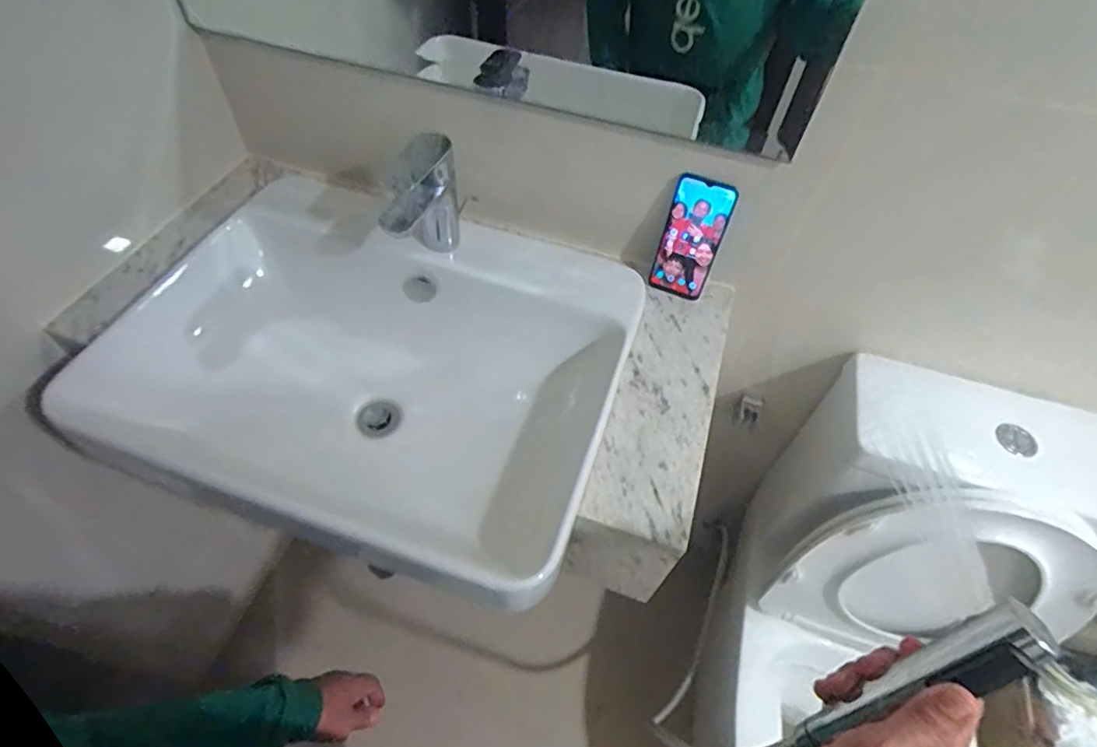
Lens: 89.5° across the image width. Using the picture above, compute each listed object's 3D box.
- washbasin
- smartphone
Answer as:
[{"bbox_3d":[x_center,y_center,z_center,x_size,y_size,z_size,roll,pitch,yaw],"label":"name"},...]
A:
[{"bbox_3d":[-0.223,-0.005,0.702,0.597,0.142,0.429,17,54,8],"label":"washbasin"},{"bbox_3d":[0.184,-0.172,0.718,0.072,0.162,0.008,22,44,12],"label":"smartphone"}]

